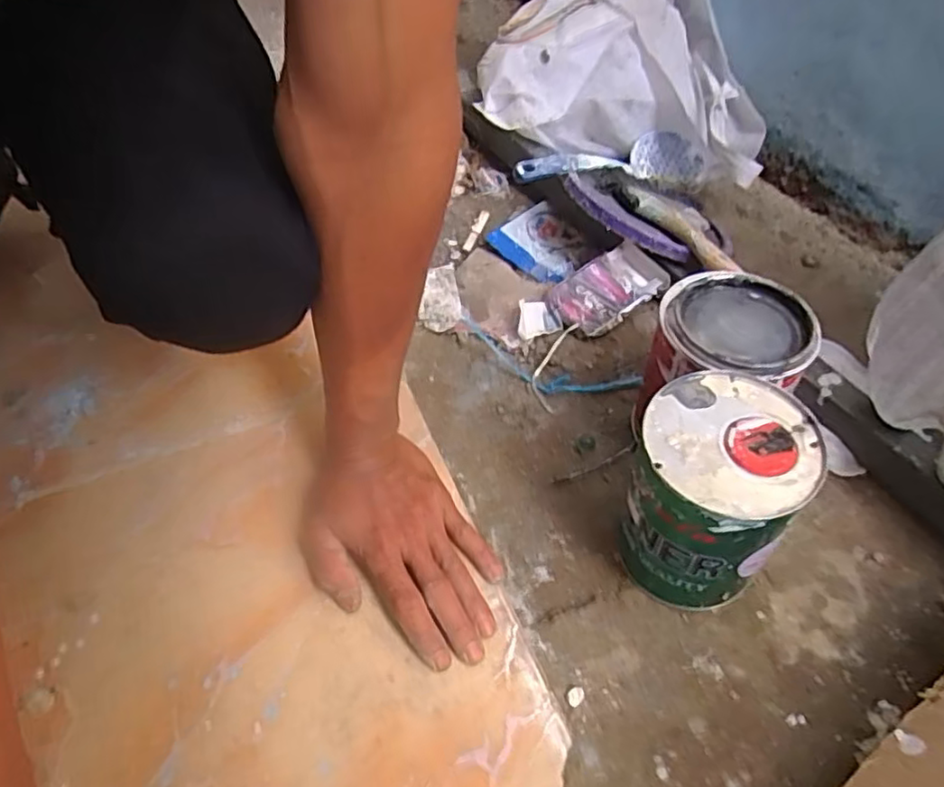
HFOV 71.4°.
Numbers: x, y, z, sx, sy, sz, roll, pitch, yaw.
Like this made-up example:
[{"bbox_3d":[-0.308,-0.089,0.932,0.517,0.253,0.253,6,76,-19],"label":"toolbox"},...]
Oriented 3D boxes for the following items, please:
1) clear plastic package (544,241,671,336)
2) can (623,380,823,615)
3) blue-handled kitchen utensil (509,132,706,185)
[{"bbox_3d":[0.127,-0.095,0.623,0.104,0.023,0.068,-32,66,-10],"label":"clear plastic package"},{"bbox_3d":[0.146,0.070,0.432,0.095,0.146,0.095,1,53,-1],"label":"can"},{"bbox_3d":[0.145,-0.245,0.688,0.247,0.034,0.073,-14,53,-34],"label":"blue-handled kitchen utensil"}]

